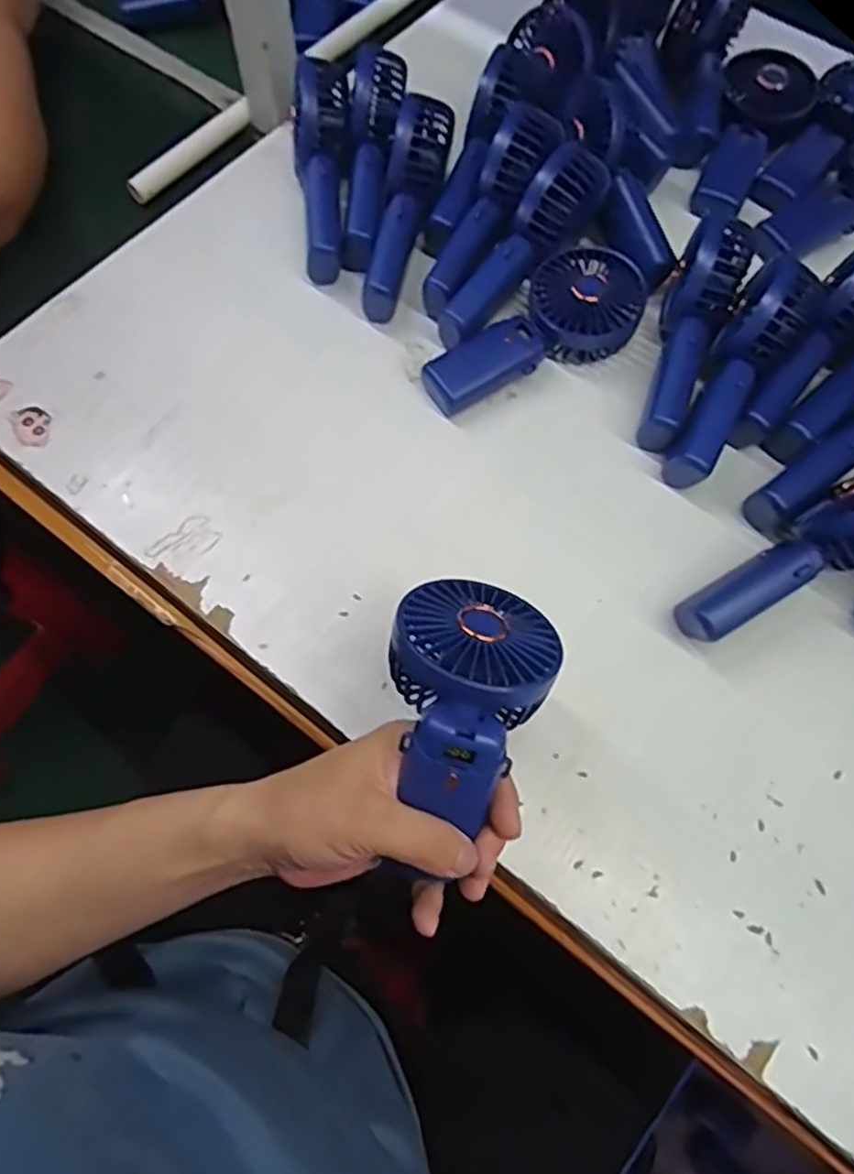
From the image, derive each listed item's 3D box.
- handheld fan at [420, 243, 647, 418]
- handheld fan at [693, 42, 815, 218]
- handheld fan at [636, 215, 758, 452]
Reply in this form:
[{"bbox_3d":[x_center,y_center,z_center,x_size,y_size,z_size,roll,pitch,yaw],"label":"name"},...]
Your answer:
[{"bbox_3d":[0.085,-0.185,0.538,0.181,0.045,0.086,-41,74,-16],"label":"handheld fan"},{"bbox_3d":[0.285,-0.397,0.627,0.079,0.035,0.180,21,69,7],"label":"handheld fan"},{"bbox_3d":[0.192,-0.189,0.529,0.048,0.074,0.182,23,82,8],"label":"handheld fan"}]

